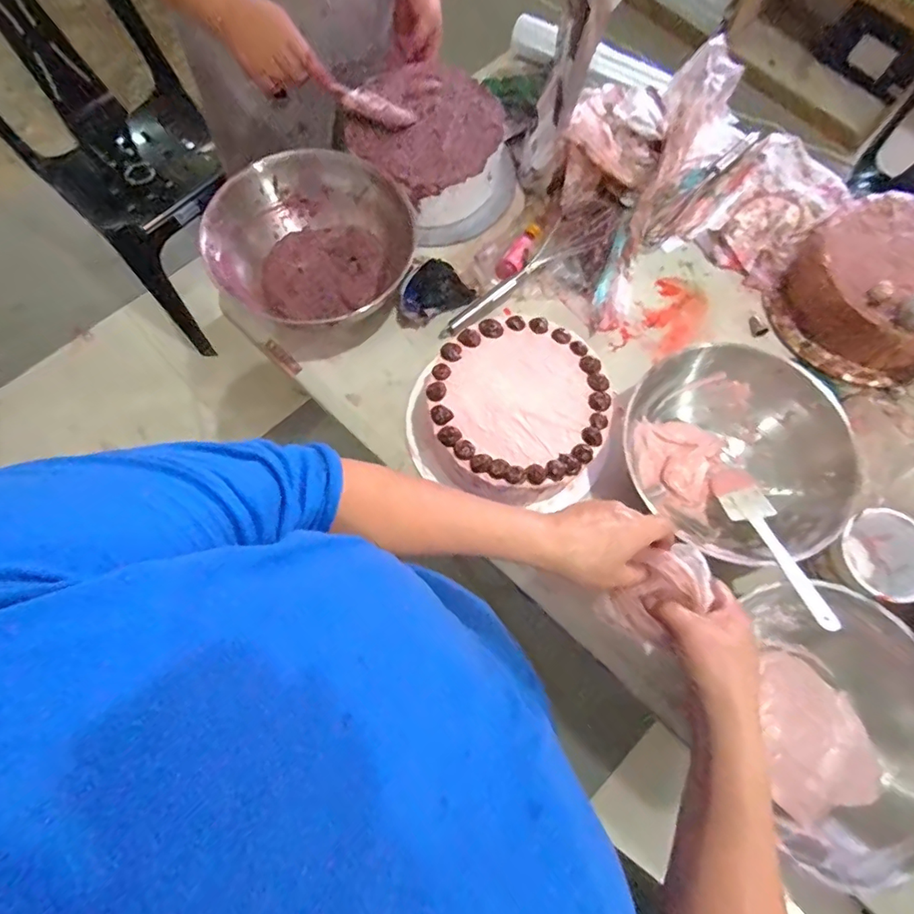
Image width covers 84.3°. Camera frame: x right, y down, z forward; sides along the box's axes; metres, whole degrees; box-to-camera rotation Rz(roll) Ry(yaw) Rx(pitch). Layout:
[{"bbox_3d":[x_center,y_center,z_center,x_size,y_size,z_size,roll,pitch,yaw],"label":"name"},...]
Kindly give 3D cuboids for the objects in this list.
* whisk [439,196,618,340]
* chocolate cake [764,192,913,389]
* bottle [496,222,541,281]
[{"bbox_3d":[0.097,-0.249,0.669,0.288,0.046,0.067,-38,78,-13],"label":"whisk"},{"bbox_3d":[0.553,-0.216,0.643,0.221,0.103,0.227,38,75,9],"label":"chocolate cake"},{"bbox_3d":[0.088,-0.281,0.685,0.031,0.026,0.103,31,74,7],"label":"bottle"}]

